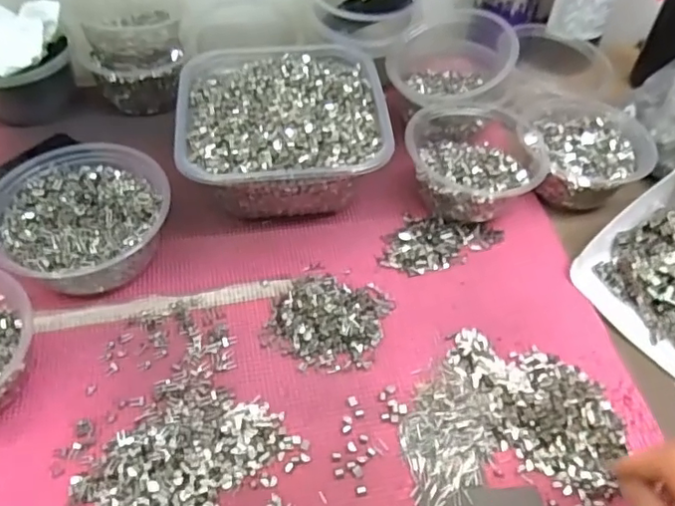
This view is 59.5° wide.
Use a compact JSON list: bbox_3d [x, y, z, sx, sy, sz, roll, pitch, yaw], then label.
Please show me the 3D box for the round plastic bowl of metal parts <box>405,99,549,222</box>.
[{"bbox_3d":[0.118,-0.082,0.525,0.116,0.064,0.120,1,50,-1],"label":"round plastic bowl of metal parts"}]

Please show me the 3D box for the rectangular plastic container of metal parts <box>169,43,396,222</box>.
[{"bbox_3d":[-0.048,-0.108,0.532,0.170,0.082,0.179,-3,51,-4],"label":"rectangular plastic container of metal parts"}]

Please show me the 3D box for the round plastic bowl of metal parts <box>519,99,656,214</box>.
[{"bbox_3d":[0.225,-0.094,0.548,0.111,0.046,0.118,1,50,-1],"label":"round plastic bowl of metal parts"}]

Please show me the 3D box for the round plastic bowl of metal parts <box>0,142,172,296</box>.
[{"bbox_3d":[-0.203,-0.024,0.475,0.131,0.056,0.129,1,50,-1],"label":"round plastic bowl of metal parts"}]

